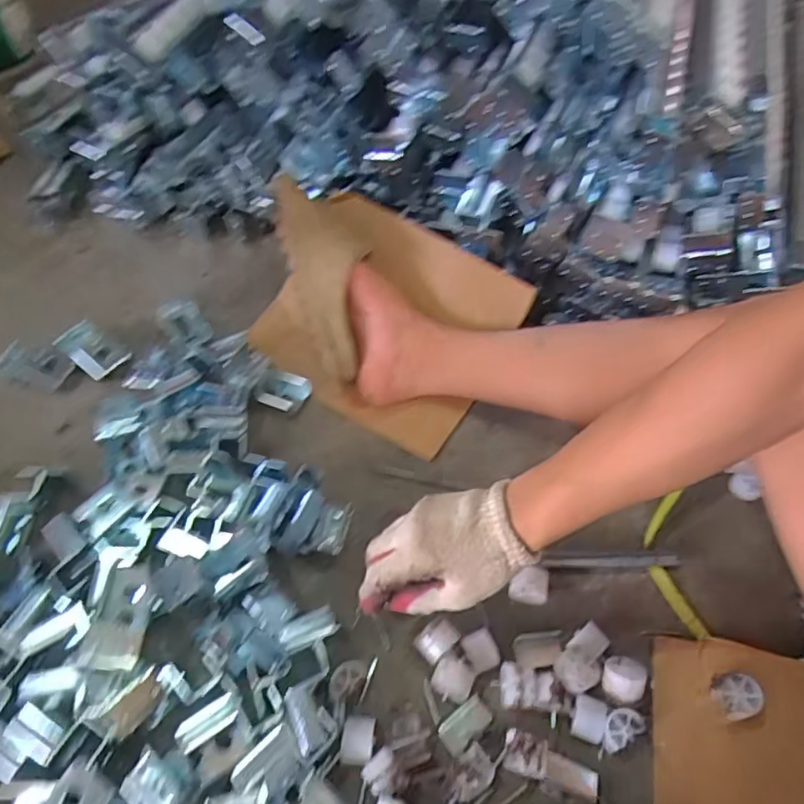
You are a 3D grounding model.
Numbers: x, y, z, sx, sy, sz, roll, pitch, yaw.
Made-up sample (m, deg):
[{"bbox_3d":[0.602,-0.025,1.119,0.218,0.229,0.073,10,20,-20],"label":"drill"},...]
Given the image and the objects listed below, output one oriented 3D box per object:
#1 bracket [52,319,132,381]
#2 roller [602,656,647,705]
[{"bbox_3d":[-0.393,-0.065,0.729,0.093,0.029,0.046,31,61,19],"label":"bracket"},{"bbox_3d":[0.194,0.246,0.511,0.031,0.036,0.040,24,59,15],"label":"roller"}]

